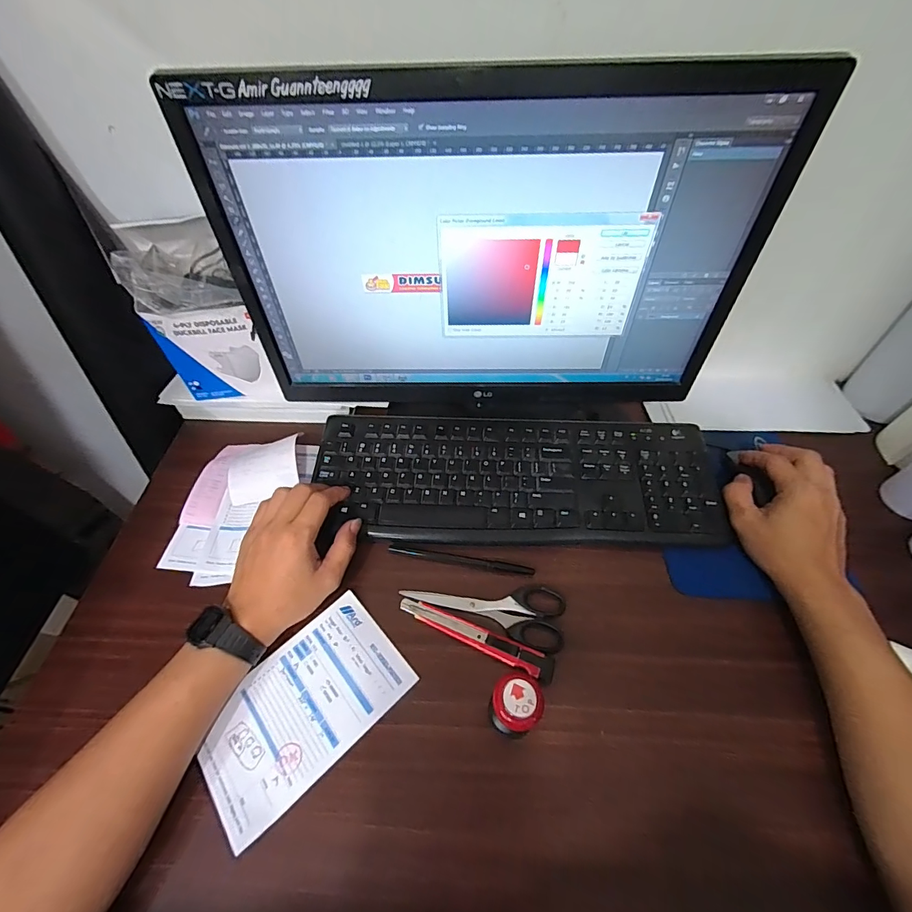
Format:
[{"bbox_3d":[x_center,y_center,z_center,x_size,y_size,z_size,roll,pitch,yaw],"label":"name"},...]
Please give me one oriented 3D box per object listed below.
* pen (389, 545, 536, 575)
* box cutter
[{"bbox_3d":[0.005,0.105,0.422,0.145,0.009,0.009,7,53,6],"label":"pen"},{"bbox_3d":[0.016,0.159,0.373,0.144,0.010,0.021,21,56,16],"label":"box cutter"}]

